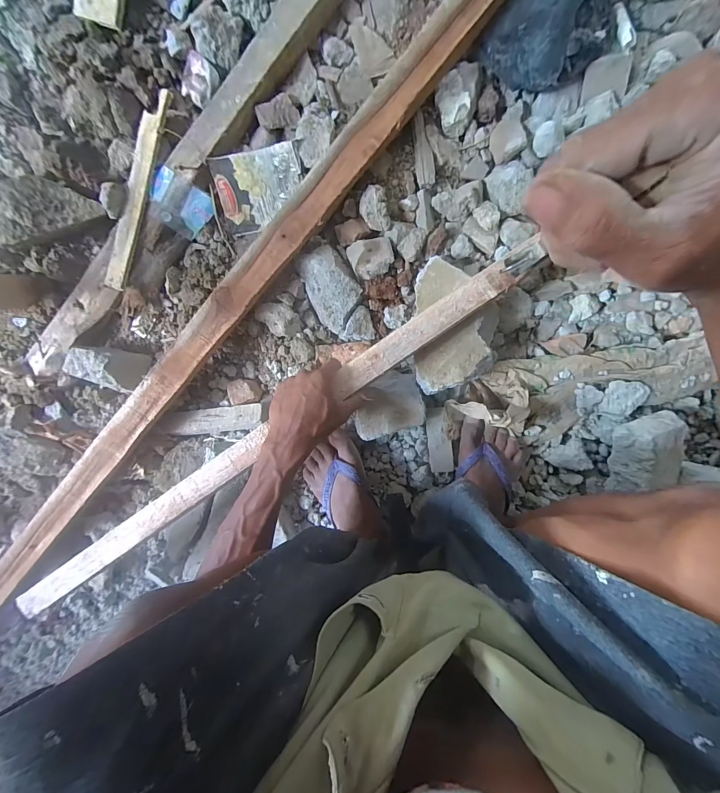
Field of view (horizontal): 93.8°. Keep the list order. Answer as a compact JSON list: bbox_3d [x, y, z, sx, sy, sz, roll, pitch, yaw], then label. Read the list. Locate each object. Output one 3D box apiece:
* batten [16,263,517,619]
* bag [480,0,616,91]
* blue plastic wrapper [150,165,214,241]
[{"bbox_3d":[-0.147,0.072,0.468,0.814,0.013,0.041,-35,97,4],"label":"batten"},{"bbox_3d":[0.296,-0.542,0.462,0.137,0.048,0.239,41,103,-4],"label":"bag"},{"bbox_3d":[-0.282,-0.301,0.536,0.085,0.030,0.073,33,103,-2],"label":"blue plastic wrapper"}]

